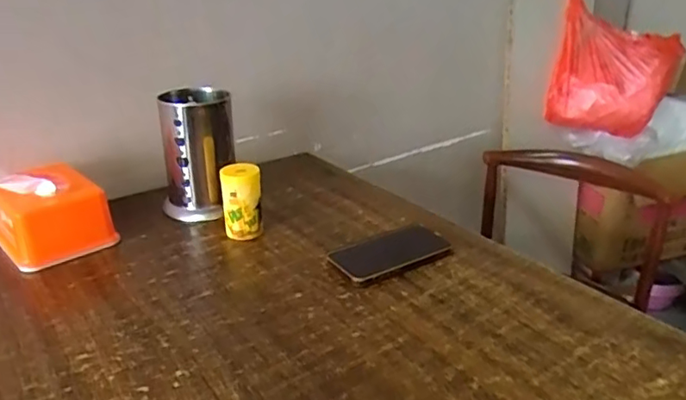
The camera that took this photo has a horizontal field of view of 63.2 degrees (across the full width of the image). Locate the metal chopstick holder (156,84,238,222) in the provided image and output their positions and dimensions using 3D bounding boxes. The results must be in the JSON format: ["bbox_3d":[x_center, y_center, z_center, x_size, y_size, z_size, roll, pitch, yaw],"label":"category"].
[{"bbox_3d":[-0.194,-0.068,0.727,0.091,0.156,0.107,-9,26,-18],"label":"metal chopstick holder"}]

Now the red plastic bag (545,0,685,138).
[{"bbox_3d":[0.610,-0.293,1.259,0.245,0.276,0.089,13,27,27],"label":"red plastic bag"}]

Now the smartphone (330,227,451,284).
[{"bbox_3d":[0.055,0.062,0.680,0.148,0.012,0.074,-16,29,-30],"label":"smartphone"}]

